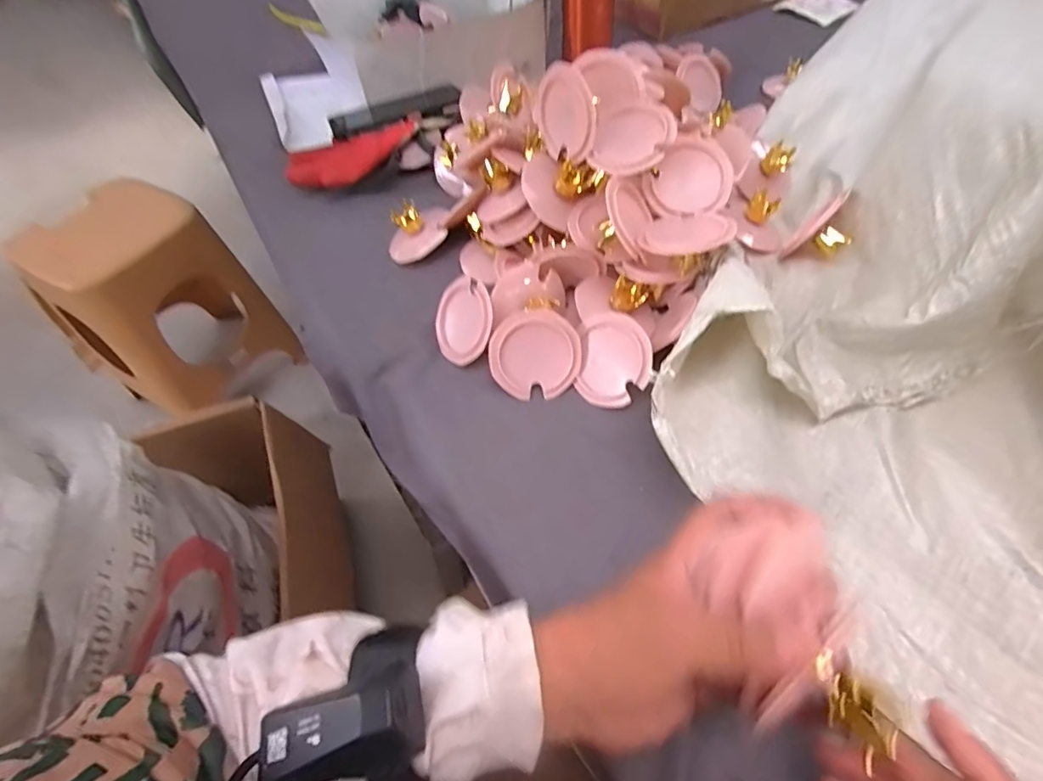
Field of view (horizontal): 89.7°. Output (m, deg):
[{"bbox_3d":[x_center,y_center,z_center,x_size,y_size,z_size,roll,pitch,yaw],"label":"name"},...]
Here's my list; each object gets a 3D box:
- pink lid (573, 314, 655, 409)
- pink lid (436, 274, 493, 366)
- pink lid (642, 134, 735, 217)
[{"bbox_3d":[0.077,-0.024,0.435,0.061,0.076,0.005,17,16,33],"label":"pink lid"},{"bbox_3d":[-0.053,-0.063,0.469,0.006,0.067,0.078,8,56,-45],"label":"pink lid"},{"bbox_3d":[0.150,-0.185,0.460,0.066,0.014,0.077,39,93,3],"label":"pink lid"}]

